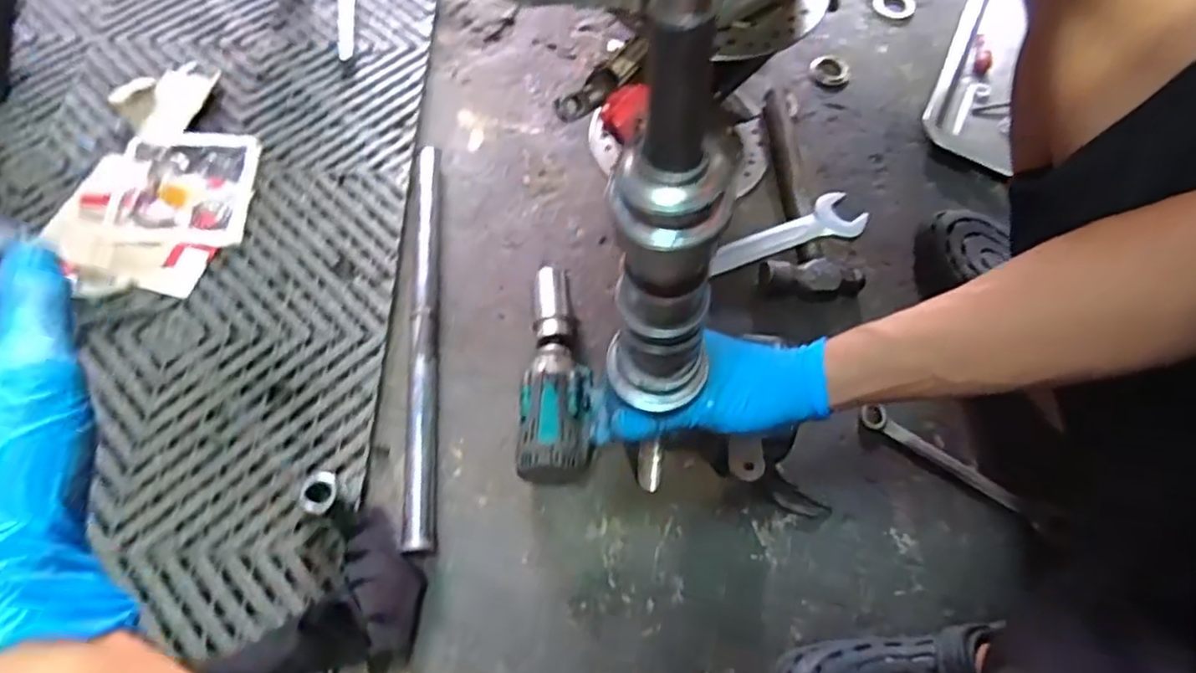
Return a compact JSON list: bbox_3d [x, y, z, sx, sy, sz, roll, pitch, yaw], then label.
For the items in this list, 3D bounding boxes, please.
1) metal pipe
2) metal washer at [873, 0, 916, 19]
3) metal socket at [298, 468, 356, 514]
[{"bbox_3d":[-0.172,-0.013,0.663,0.026,0.028,0.433,-4,63,-4],"label":"metal pipe"},{"bbox_3d":[0.418,-0.468,0.941,0.056,0.006,0.058,30,66,13],"label":"metal washer"},{"bbox_3d":[-0.231,0.136,0.572,0.035,0.038,0.038,1,63,-2],"label":"metal socket"}]

